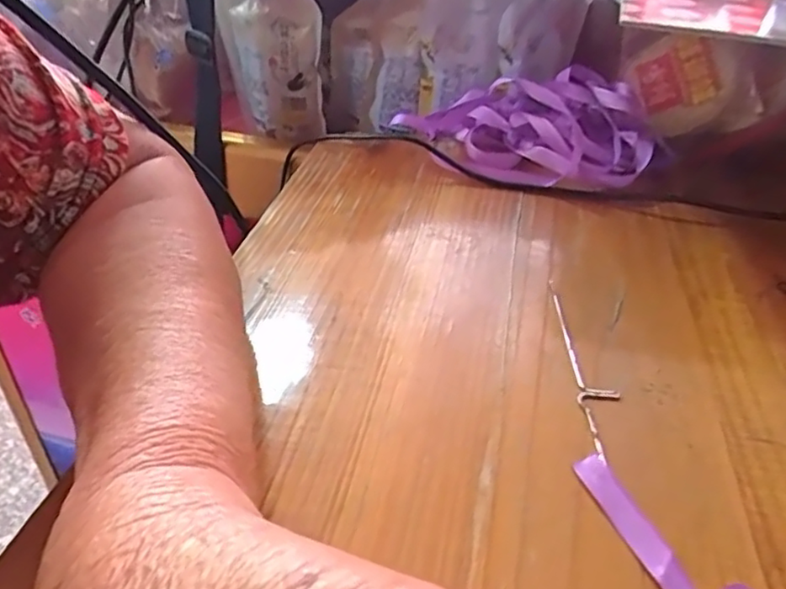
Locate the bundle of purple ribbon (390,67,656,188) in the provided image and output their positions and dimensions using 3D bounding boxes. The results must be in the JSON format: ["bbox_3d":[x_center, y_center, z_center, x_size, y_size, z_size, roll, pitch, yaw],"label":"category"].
[{"bbox_3d":[0.084,-0.118,0.418,0.169,0.038,0.117,12,40,11],"label":"bundle of purple ribbon"}]

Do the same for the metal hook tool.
[{"bbox_3d":[0.079,0.027,0.259,0.015,0.004,0.107,4,39,1],"label":"metal hook tool"}]

